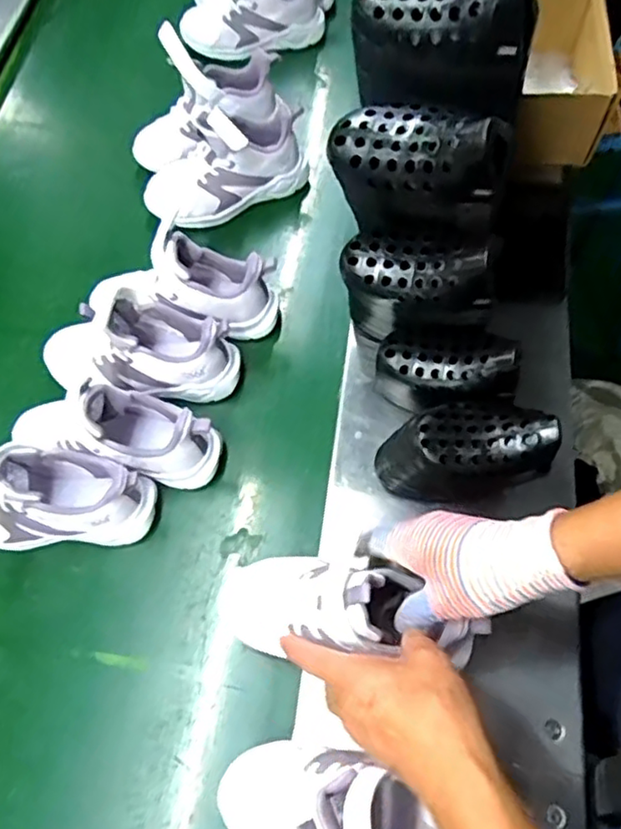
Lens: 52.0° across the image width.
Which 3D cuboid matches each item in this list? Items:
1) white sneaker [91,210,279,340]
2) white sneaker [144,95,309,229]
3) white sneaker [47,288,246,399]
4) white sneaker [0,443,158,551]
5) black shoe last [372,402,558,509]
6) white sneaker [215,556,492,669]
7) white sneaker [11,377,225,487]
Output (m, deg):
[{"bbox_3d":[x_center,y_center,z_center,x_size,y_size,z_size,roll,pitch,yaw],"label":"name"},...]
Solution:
[{"bbox_3d":[-0.142,-0.135,0.689,0.203,0.112,0.087,5,62,3],"label":"white sneaker"},{"bbox_3d":[-0.105,-0.310,0.779,0.205,0.112,0.079,-22,67,-10],"label":"white sneaker"},{"bbox_3d":[-0.185,-0.067,0.673,0.209,0.102,0.104,14,66,7],"label":"white sneaker"},{"bbox_3d":[-0.253,0.076,0.601,0.199,0.112,0.075,-2,62,-1],"label":"white sneaker"},{"bbox_3d":[0.133,0.037,0.569,0.138,0.124,0.073,12,63,7],"label":"black shoe last"},{"bbox_3d":[0.017,0.156,0.519,0.222,0.094,0.078,-7,57,41],"label":"white sneaker"},{"bbox_3d":[-0.191,0.013,0.625,0.194,0.117,0.070,14,63,8],"label":"white sneaker"}]

